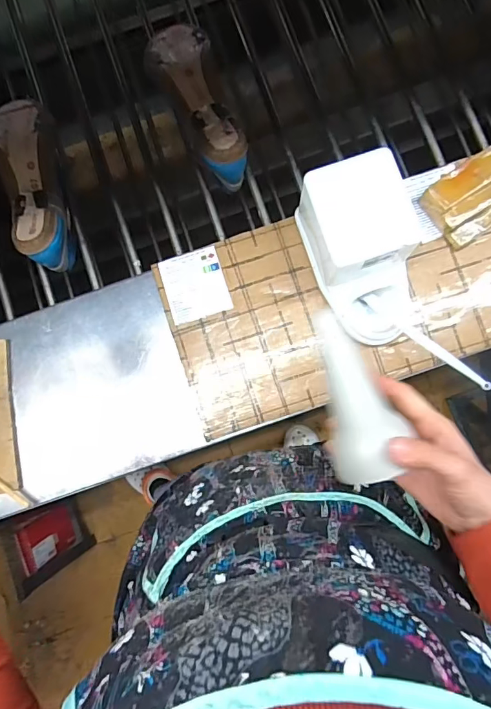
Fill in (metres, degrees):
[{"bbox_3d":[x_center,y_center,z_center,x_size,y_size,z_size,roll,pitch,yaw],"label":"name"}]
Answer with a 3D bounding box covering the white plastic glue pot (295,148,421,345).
[{"bbox_3d":[0.132,-0.109,0.495,0.099,0.106,0.178,-18,81,2],"label":"white plastic glue pot"}]

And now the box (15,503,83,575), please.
[{"bbox_3d":[-0.490,0.453,1.113,0.028,0.250,0.116,-24,80,1],"label":"box"}]

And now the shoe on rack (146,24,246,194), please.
[{"bbox_3d":[-0.061,-0.347,0.610,0.081,0.072,0.240,-25,80,1],"label":"shoe on rack"}]

